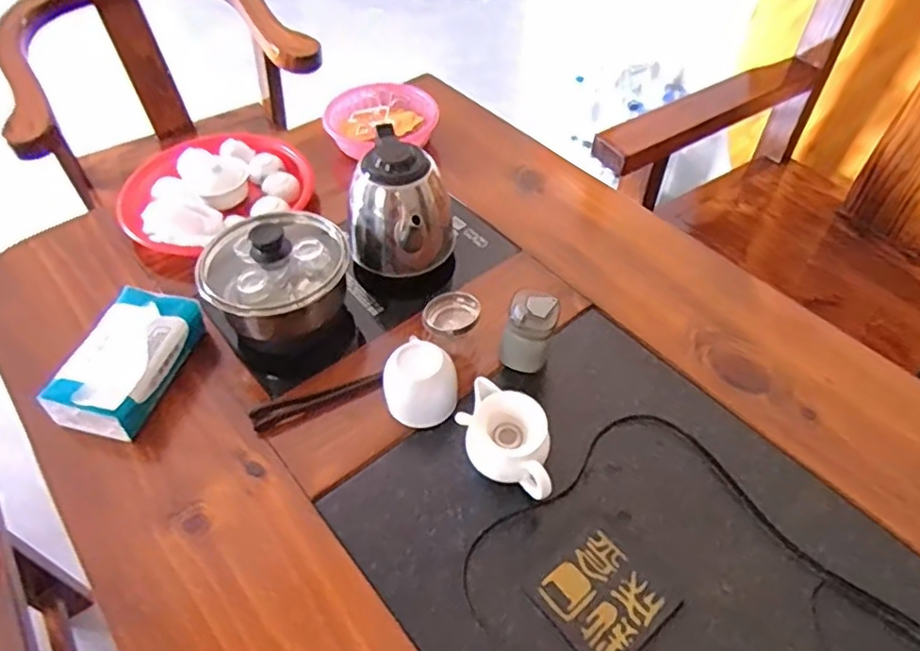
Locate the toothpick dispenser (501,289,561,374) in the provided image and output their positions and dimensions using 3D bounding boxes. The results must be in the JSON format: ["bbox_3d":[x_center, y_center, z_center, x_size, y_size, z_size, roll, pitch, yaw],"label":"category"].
[{"bbox_3d":[0.076,0.007,0.687,0.054,0.088,0.051,-1,50,1],"label":"toothpick dispenser"}]

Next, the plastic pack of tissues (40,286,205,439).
[{"bbox_3d":[-0.358,0.041,0.686,0.088,0.060,0.160,10,51,10],"label":"plastic pack of tissues"}]

